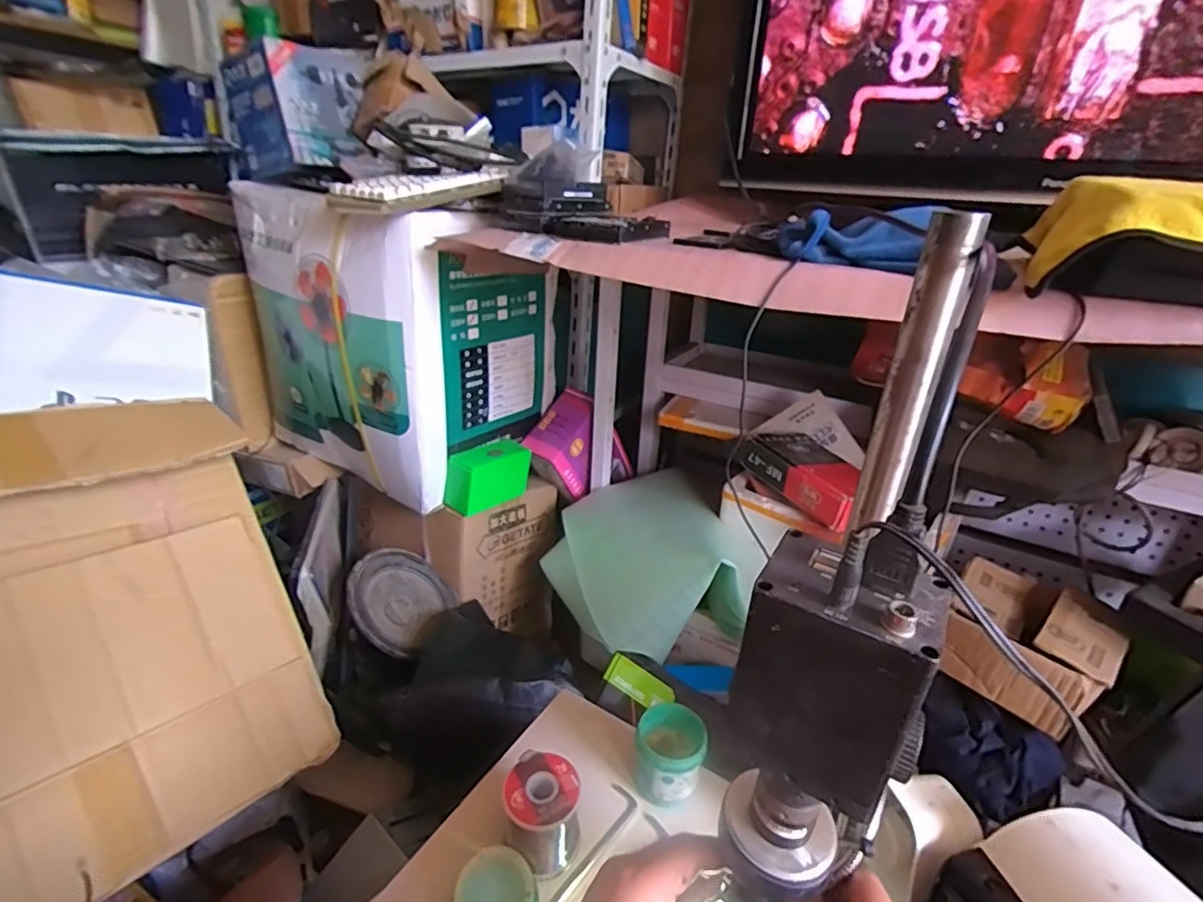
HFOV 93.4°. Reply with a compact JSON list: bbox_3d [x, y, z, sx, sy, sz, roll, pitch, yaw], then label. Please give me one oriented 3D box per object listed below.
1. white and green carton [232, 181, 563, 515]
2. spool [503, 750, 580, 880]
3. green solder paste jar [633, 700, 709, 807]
[{"bbox_3d":[-0.367,-0.215,1.098,0.477,0.466,0.389,18,28,30],"label":"white and green carton"},{"bbox_3d":[-0.050,0.304,0.476,0.059,0.070,0.061,1,24,-6],"label":"spool"},{"bbox_3d":[0.063,0.280,0.524,0.061,0.060,0.062,3,24,-1],"label":"green solder paste jar"}]

